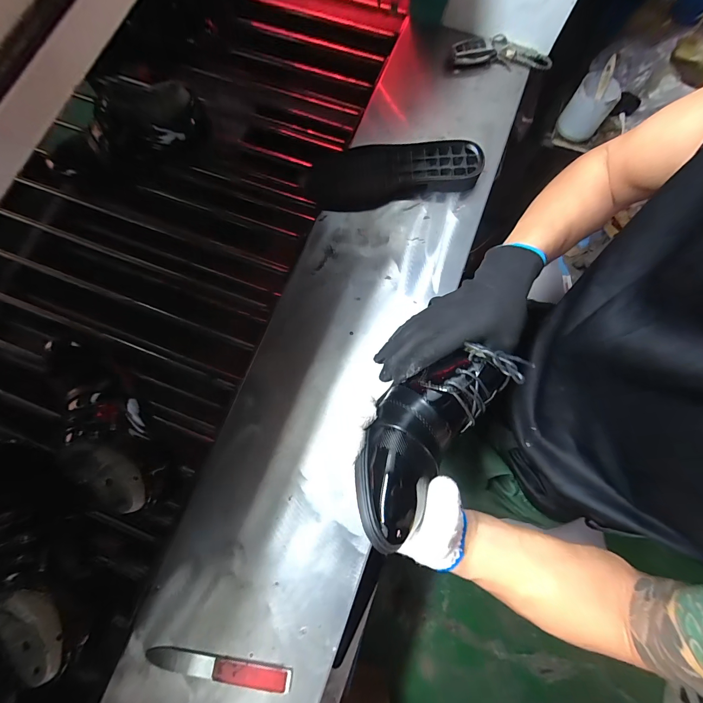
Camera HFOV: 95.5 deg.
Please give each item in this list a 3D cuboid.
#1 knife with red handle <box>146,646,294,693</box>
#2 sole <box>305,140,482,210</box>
[{"bbox_3d":[-0.151,0.362,0.363,0.163,0.004,0.023,8,78,1],"label":"knife with red handle"},{"bbox_3d":[0.059,-0.279,0.487,0.259,0.030,0.101,-13,79,-3],"label":"sole"}]

